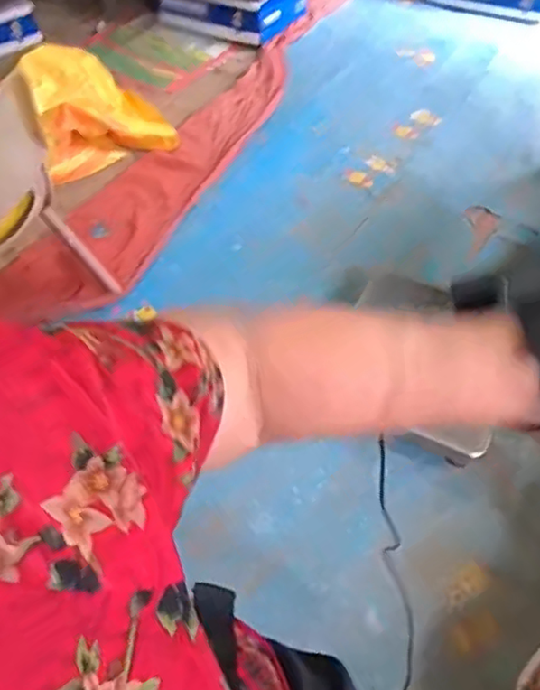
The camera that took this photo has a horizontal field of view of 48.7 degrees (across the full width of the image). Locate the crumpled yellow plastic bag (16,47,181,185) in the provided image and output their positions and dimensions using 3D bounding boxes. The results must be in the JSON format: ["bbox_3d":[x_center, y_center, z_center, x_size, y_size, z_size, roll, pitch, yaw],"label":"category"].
[{"bbox_3d":[-0.441,-0.602,1.511,0.353,0.244,0.194,-29,56,-21],"label":"crumpled yellow plastic bag"}]

